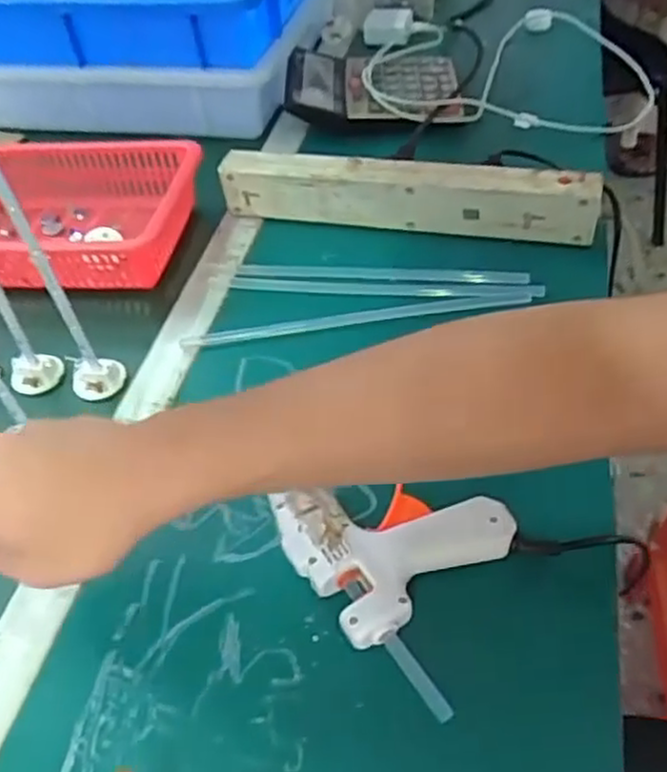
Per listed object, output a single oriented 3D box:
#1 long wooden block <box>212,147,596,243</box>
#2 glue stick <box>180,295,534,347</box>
[{"bbox_3d":[0.057,-0.162,0.618,0.313,0.055,0.031,7,48,14],"label":"long wooden block"},{"bbox_3d":[0.017,-0.051,0.560,0.262,0.010,0.014,-8,46,1],"label":"glue stick"}]

